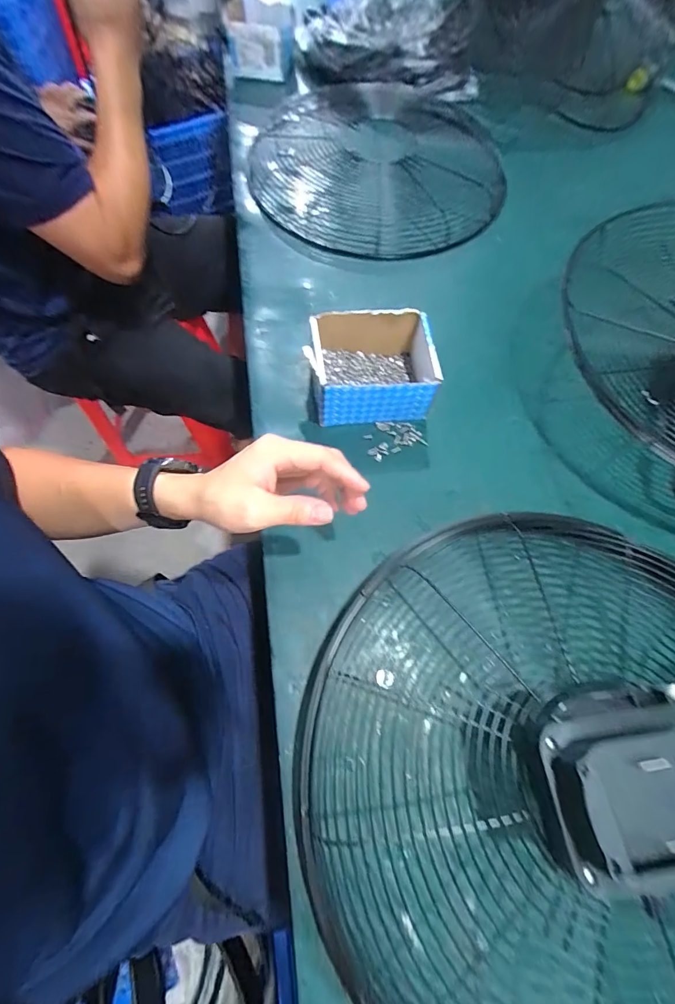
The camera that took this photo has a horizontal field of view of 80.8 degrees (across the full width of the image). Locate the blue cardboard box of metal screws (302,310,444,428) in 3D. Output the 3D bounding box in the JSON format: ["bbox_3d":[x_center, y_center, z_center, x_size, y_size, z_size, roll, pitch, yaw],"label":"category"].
[{"bbox_3d":[0.040,-0.157,0.474,0.146,0.075,0.110,-4,68,-2],"label":"blue cardboard box of metal screws"}]

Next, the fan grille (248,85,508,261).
[{"bbox_3d":[0.057,-0.590,0.669,0.417,0.054,0.433,-7,68,-3],"label":"fan grille"}]

